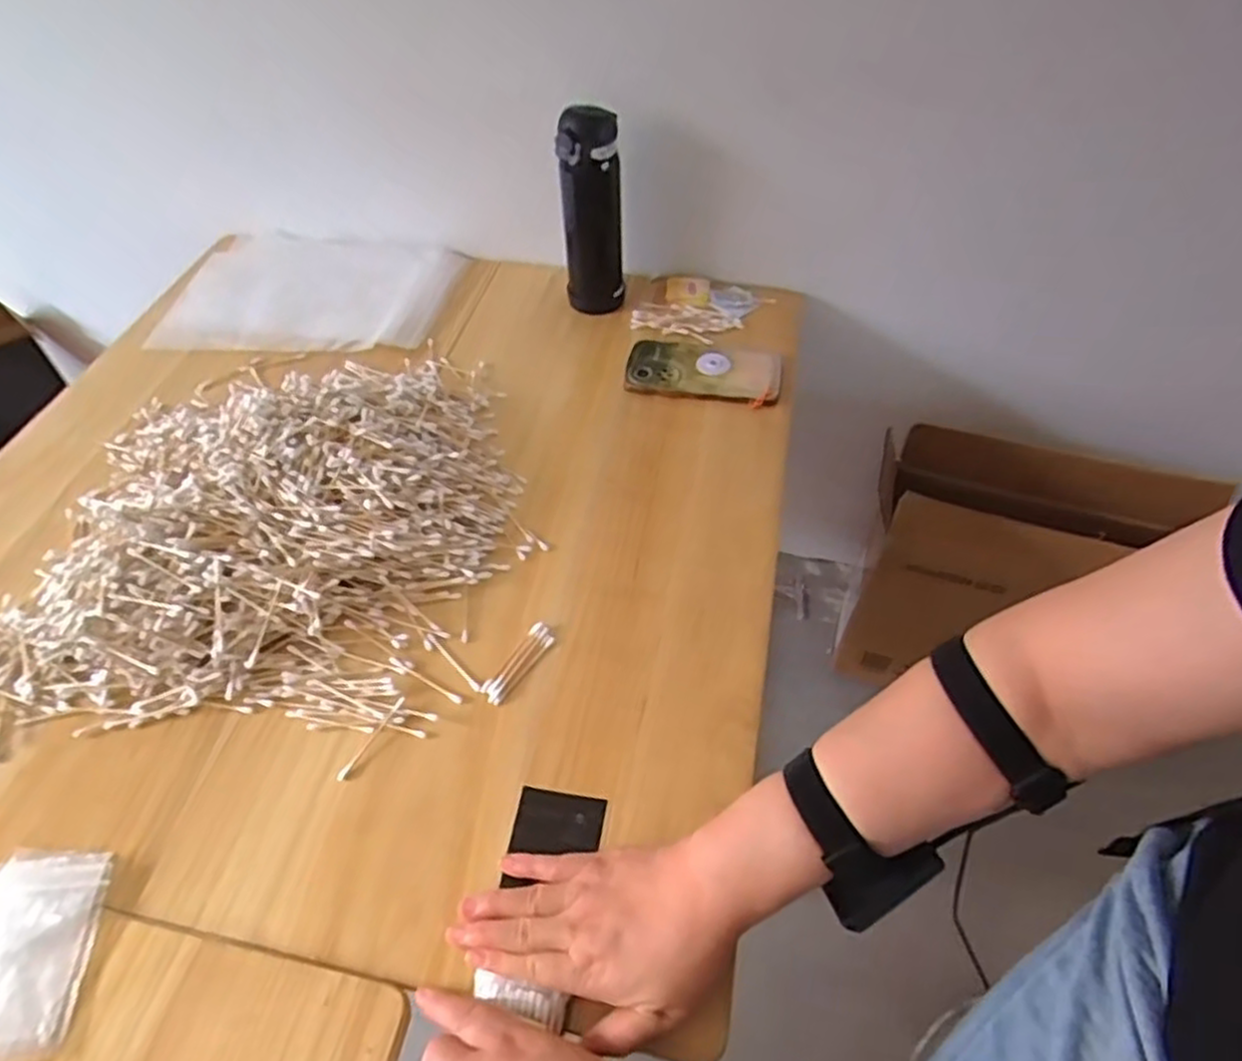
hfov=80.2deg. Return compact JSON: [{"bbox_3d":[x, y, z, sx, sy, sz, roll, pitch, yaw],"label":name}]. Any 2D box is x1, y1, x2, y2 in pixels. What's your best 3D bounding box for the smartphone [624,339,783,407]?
[{"bbox_3d":[0.088,-0.172,0.781,0.160,0.016,0.086,10,52,8],"label":"smartphone"}]

